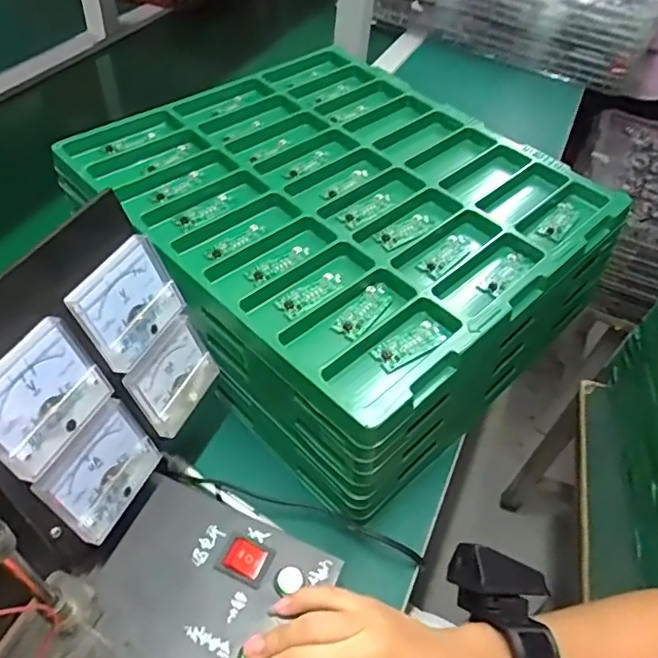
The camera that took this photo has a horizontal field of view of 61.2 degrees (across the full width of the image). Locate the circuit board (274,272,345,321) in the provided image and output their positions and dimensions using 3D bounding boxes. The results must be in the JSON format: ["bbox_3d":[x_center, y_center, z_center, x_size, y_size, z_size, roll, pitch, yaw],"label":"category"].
[{"bbox_3d":[-0.014,-0.027,0.424,0.057,0.004,0.022,-35,61,-30],"label":"circuit board"}]

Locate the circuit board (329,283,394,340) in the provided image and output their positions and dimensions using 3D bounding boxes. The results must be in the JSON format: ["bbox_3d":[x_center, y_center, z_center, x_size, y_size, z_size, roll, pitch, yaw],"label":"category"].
[{"bbox_3d":[0.027,-0.014,0.417,0.023,0.004,0.058,30,53,18],"label":"circuit board"}]

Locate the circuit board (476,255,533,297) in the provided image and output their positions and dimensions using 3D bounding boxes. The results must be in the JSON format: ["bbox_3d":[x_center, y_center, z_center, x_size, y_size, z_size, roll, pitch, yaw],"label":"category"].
[{"bbox_3d":[0.145,-0.045,0.456,0.020,0.004,0.059,36,55,22],"label":"circuit board"}]

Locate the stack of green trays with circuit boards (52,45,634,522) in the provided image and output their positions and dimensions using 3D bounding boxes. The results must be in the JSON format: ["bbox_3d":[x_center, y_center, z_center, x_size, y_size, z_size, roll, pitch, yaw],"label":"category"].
[{"bbox_3d":[0.016,-0.102,0.542,0.364,0.105,0.406,-33,60,-30],"label":"stack of green trays with circuit boards"}]

